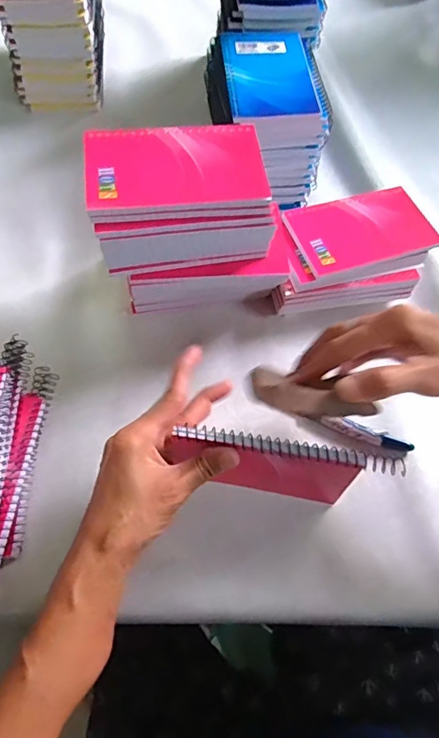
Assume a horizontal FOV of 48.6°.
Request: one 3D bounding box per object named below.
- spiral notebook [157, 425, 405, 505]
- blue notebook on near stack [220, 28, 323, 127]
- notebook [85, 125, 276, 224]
[{"bbox_3d":[0.043,0.074,0.365,0.155,0.107,0.022,8,67,2],"label":"spiral notebook"},{"bbox_3d":[0.048,-0.287,0.473,0.082,0.010,0.140,-3,63,-5],"label":"blue notebook on near stack"},{"bbox_3d":[-0.032,-0.150,0.366,0.131,0.009,0.081,-5,69,-7],"label":"notebook"}]

